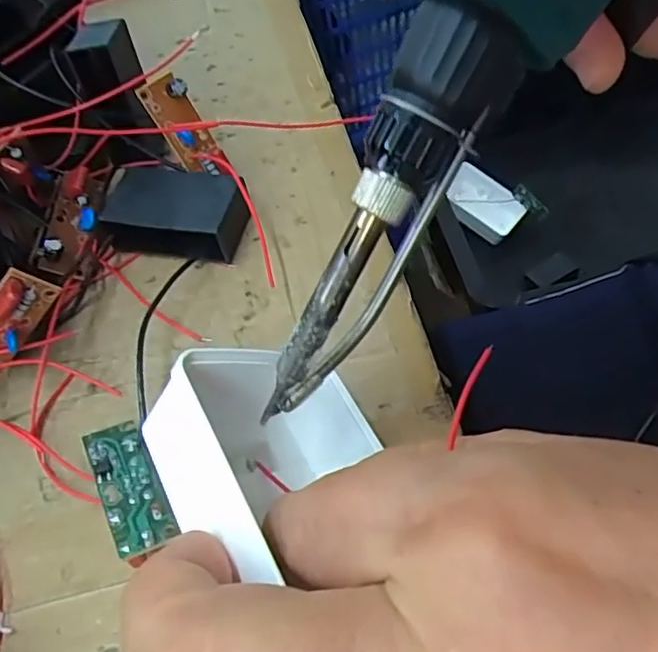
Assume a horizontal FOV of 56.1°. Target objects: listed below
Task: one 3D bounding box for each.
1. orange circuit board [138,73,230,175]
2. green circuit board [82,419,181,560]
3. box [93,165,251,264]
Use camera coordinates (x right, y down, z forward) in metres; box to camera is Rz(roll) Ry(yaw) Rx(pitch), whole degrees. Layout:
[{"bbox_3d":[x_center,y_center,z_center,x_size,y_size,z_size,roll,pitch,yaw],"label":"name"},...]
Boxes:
[{"bbox_3d":[-0.055,-0.075,0.236,0.016,0.040,0.007,-32,24,-2],"label":"orange circuit board"},{"bbox_3d":[-0.058,0.045,0.177,0.016,0.004,0.044,-18,47,-23],"label":"green circuit board"},{"bbox_3d":[-0.057,-0.043,0.230,0.054,0.019,0.031,6,60,12],"label":"box"}]

